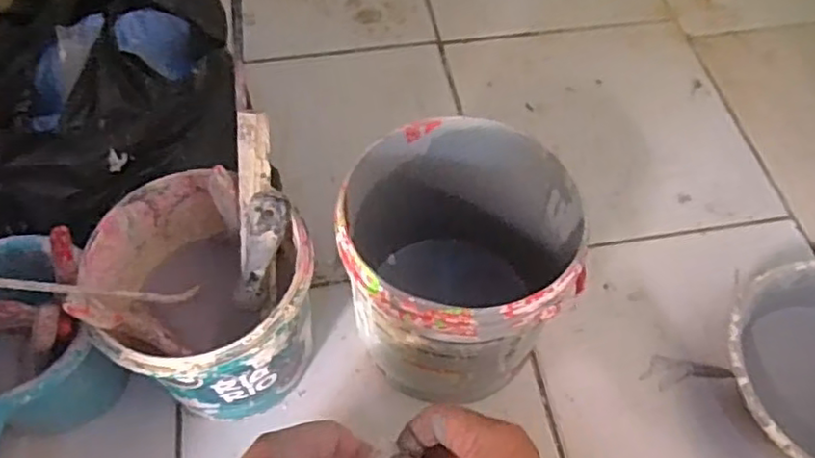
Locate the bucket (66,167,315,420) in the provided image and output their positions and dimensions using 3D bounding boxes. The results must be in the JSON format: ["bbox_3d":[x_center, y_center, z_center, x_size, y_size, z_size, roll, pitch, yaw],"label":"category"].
[{"bbox_3d":[-0.161,0.061,0.539,0.163,0.188,0.149,1,58,-1],"label":"bucket"}]

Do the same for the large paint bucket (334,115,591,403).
[{"bbox_3d":[0.038,0.036,0.555,0.179,0.195,0.171,1,58,-1],"label":"large paint bucket"}]

